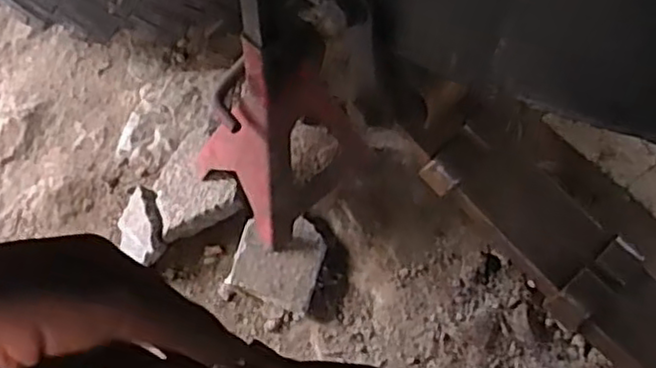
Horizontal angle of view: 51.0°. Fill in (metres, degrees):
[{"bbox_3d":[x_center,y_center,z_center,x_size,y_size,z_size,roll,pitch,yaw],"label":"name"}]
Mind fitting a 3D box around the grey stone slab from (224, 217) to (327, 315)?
[{"bbox_3d":[-0.058,0.090,0.806,0.101,0.031,0.102,16,61,13],"label":"grey stone slab"}]

